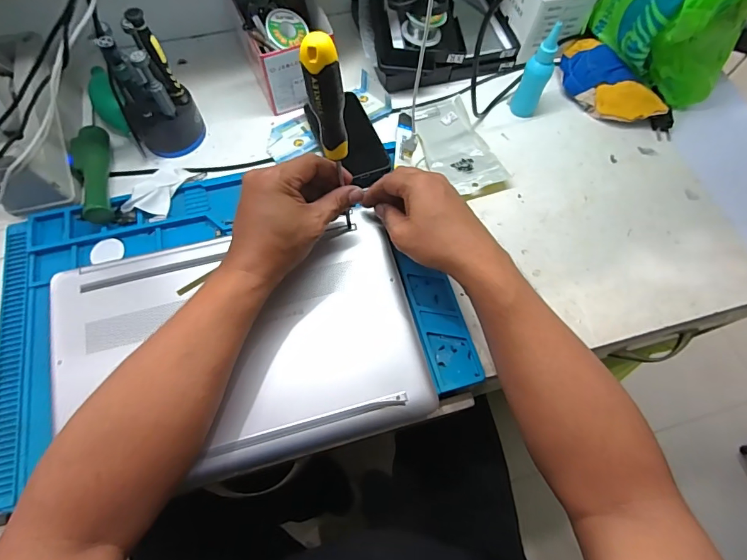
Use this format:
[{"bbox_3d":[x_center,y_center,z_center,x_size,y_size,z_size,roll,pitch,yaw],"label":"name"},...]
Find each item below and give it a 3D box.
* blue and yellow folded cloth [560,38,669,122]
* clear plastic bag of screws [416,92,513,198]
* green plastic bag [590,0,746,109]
[{"bbox_3d":[0.329,-0.277,0.595,0.089,0.035,0.161,-36,72,-15],"label":"blue and yellow folded cloth"},{"bbox_3d":[0.111,-0.179,0.561,0.085,0.018,0.158,-20,69,-9],"label":"clear plastic bag of screws"},{"bbox_3d":[0.391,-0.342,0.525,0.131,0.204,0.142,-11,68,-6],"label":"green plastic bag"}]

